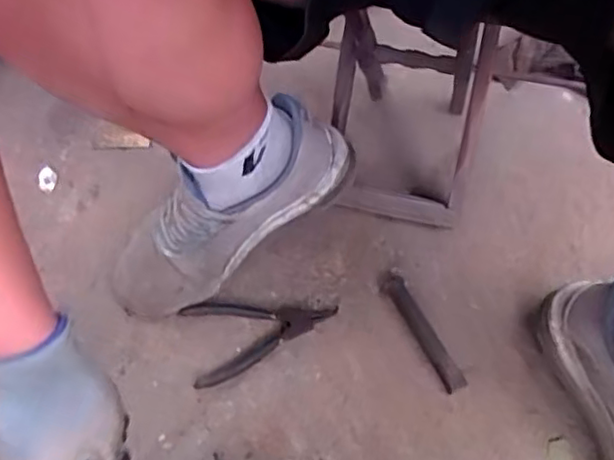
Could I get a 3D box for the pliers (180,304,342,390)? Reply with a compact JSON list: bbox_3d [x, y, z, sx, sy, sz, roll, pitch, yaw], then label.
[{"bbox_3d":[-0.048,0.106,0.692,0.161,0.007,0.092,-15,57,-11],"label":"pliers"}]

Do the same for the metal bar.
[{"bbox_3d":[0.126,0.109,0.698,0.026,0.008,0.143,-23,59,-16],"label":"metal bar"}]

